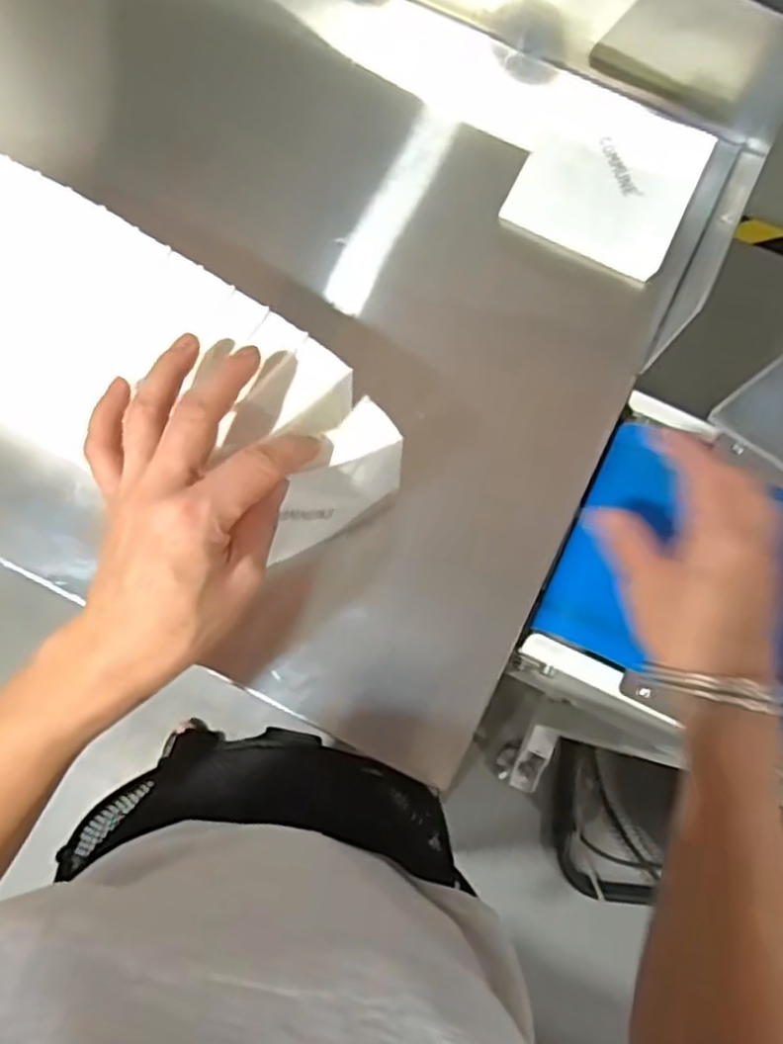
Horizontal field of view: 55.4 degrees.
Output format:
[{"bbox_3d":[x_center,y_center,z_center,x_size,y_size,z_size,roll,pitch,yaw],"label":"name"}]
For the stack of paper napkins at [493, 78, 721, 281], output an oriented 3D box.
[{"bbox_3d":[0.155,-0.246,0.531,0.116,0.016,0.124,26,78,4],"label":"stack of paper napkins"}]

